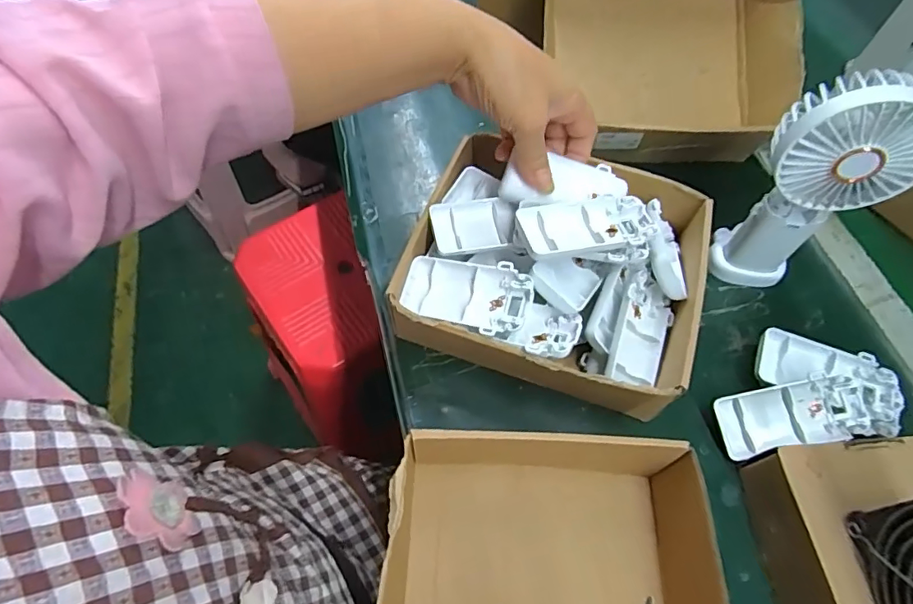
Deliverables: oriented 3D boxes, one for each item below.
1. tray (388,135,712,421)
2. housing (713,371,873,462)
[{"bbox_3d":[0.077,-0.030,0.402,0.211,0.090,0.199,19,62,9],"label":"tray"},{"bbox_3d":[0.241,0.082,0.369,0.099,0.014,0.045,-13,81,2],"label":"housing"}]

